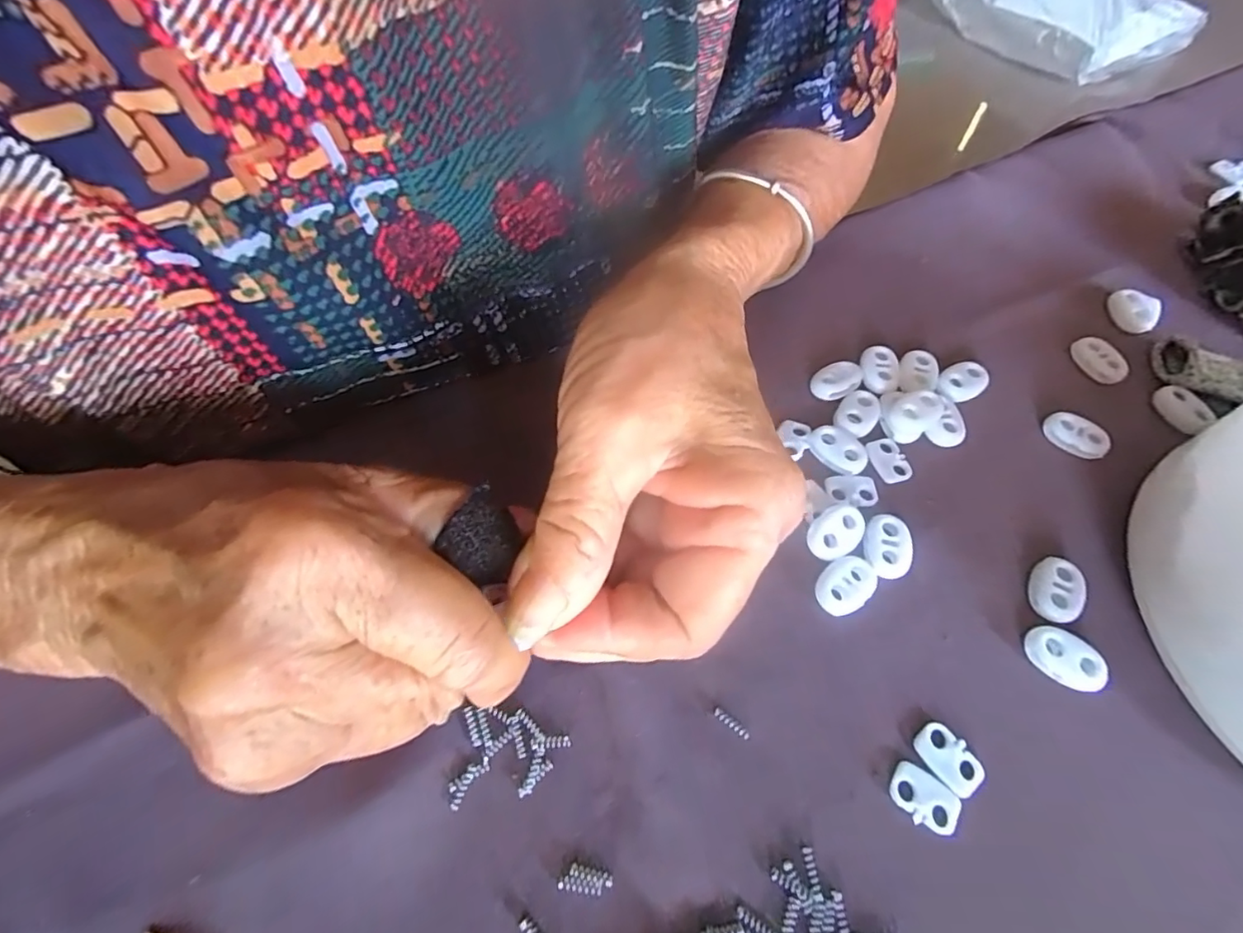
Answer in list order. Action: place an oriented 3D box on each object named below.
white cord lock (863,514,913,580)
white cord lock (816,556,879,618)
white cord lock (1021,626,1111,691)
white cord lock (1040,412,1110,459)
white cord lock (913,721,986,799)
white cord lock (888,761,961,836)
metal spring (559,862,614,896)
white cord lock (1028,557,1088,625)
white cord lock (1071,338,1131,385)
[{"bbox_3d":[0.091,0.027,0.186,0.015,0.006,0.022,9,62,5],"label":"white cord lock"},{"bbox_3d":[0.075,0.040,0.181,0.015,0.008,0.021,40,68,20],"label":"white cord lock"},{"bbox_3d":[0.139,0.060,0.169,0.022,0.006,0.015,31,66,15],"label":"white cord lock"},{"bbox_3d":[0.175,-0.012,0.210,0.014,0.007,0.022,-40,69,-19],"label":"white cord lock"},{"bbox_3d":[0.095,0.085,0.158,0.013,0.004,0.019,-31,66,-16],"label":"white cord lock"},{"bbox_3d":[0.085,0.093,0.153,0.019,0.004,0.013,38,67,19],"label":"white cord lock"},{"bbox_3d":[-0.010,0.109,0.143,0.014,0.004,0.006,4,61,2],"label":"metal spring"},{"bbox_3d":[0.145,0.041,0.180,0.014,0.005,0.023,32,66,16],"label":"white cord lock"},{"bbox_3d":[0.201,-0.045,0.228,0.010,0.007,0.023,-26,65,-14],"label":"white cord lock"}]

